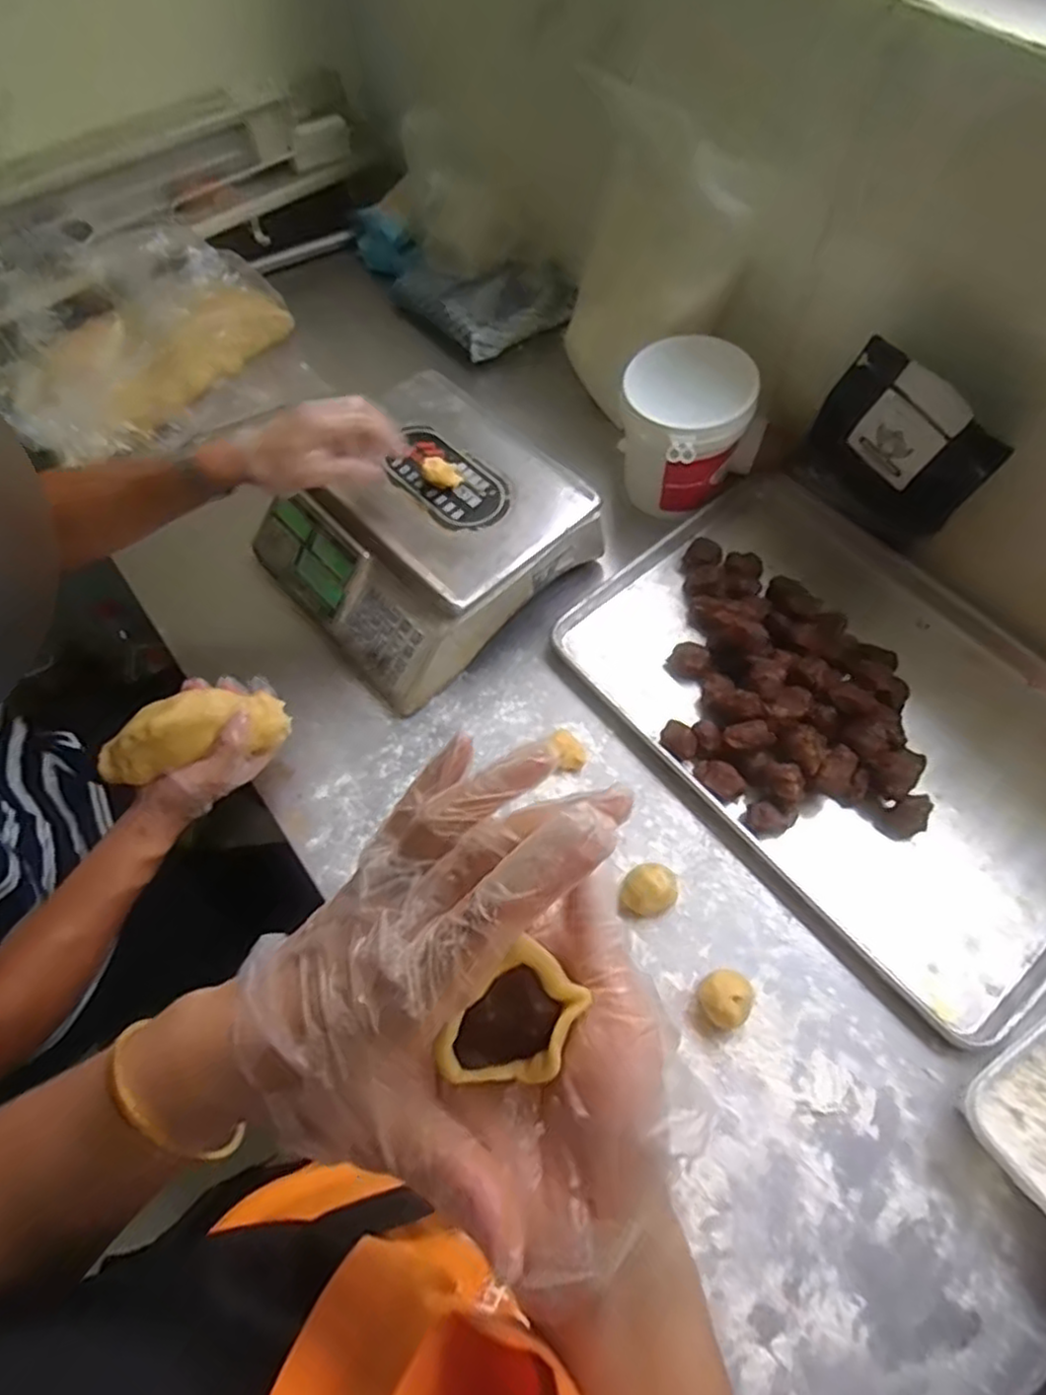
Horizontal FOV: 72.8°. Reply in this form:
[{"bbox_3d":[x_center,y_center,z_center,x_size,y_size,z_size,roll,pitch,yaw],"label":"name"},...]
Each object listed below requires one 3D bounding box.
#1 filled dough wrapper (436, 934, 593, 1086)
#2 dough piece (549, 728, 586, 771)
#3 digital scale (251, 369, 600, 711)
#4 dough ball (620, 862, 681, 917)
[{"bbox_3d":[-0.003,0.120,0.259,0.034,0.021,0.050,31,68,18],"label":"filled dough wrapper"},{"bbox_3d":[0.051,0.058,0.797,0.032,0.025,0.051,-20,63,-7],"label":"dough piece"},{"bbox_3d":[-0.128,-0.206,0.866,0.317,0.152,0.315,-40,67,-16],"label":"digital scale"},{"bbox_3d":[0.128,0.194,0.716,0.051,0.041,0.052,-2,62,3],"label":"dough ball"}]

